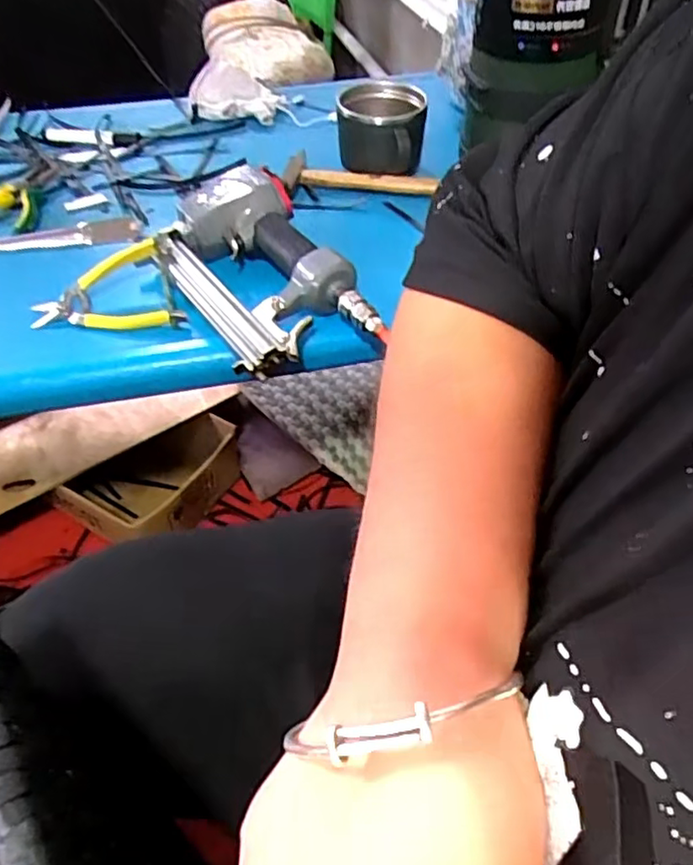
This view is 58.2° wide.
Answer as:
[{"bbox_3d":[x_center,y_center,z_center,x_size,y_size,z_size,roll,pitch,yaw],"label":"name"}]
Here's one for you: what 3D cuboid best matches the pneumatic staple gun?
[{"bbox_3d":[-0.083,-0.154,0.573,0.138,0.065,0.238,-20,50,-19],"label":"pneumatic staple gun"}]

